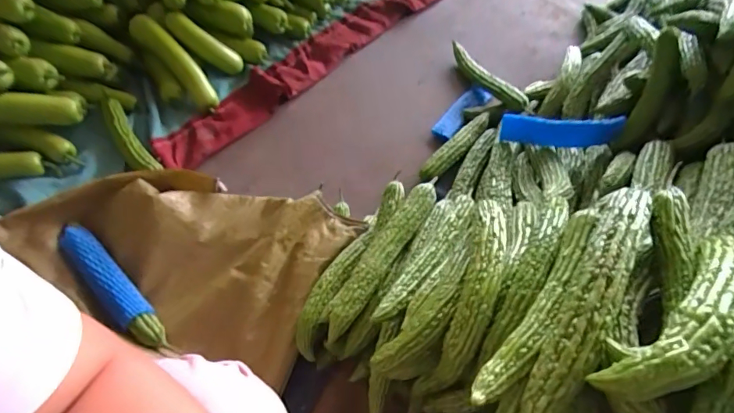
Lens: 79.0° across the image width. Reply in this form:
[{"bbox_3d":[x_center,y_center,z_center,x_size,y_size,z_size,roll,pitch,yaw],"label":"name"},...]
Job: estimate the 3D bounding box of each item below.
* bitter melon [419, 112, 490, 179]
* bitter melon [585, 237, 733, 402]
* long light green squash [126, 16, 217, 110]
[{"bbox_3d":[0.212,-0.136,1.042,0.236,0.058,0.058,-37,64,-25],"label":"bitter melon"},{"bbox_3d":[0.304,0.103,0.409,0.221,0.058,0.066,-31,62,-23],"label":"bitter melon"},{"bbox_3d":[-0.462,-0.353,1.082,0.286,0.057,0.060,47,61,-3],"label":"long light green squash"}]

